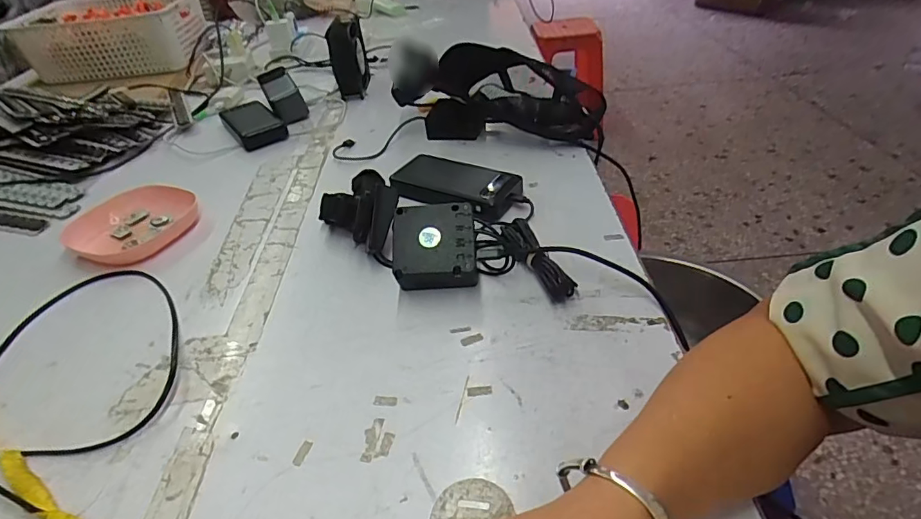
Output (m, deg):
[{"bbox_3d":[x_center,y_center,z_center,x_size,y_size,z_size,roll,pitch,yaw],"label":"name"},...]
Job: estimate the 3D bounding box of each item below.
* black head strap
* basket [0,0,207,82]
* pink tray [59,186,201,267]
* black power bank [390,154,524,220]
[{"bbox_3d":[0.057,-0.250,0.739,0.296,0.100,0.126,8,42,18],"label":"black head strap"},{"bbox_3d":[-0.846,-0.543,1.216,0.384,0.116,0.296,-9,39,-2],"label":"basket"},{"bbox_3d":[-0.407,-0.046,0.622,0.137,0.023,0.131,14,44,24],"label":"pink tray"},{"bbox_3d":[-0.006,-0.094,0.614,0.159,0.030,0.076,17,45,26],"label":"black power bank"}]

